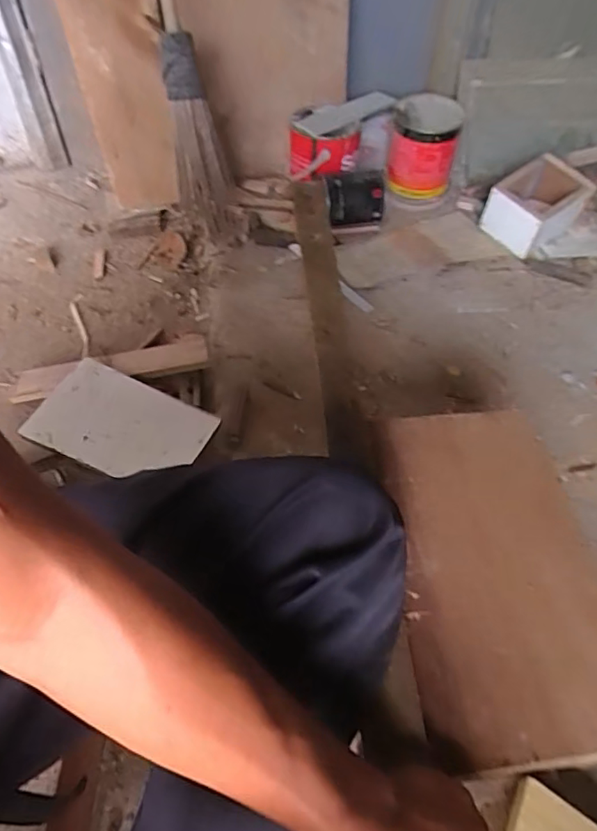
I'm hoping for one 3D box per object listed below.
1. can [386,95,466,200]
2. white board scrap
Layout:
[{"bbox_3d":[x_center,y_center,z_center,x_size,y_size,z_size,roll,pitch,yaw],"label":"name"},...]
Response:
[{"bbox_3d":[0.275,-0.594,1.193,0.141,0.151,0.154,6,53,6],"label":"can"},{"bbox_3d":[-0.266,0.014,0.813,0.249,0.011,0.151,24,67,7],"label":"white board scrap"}]

